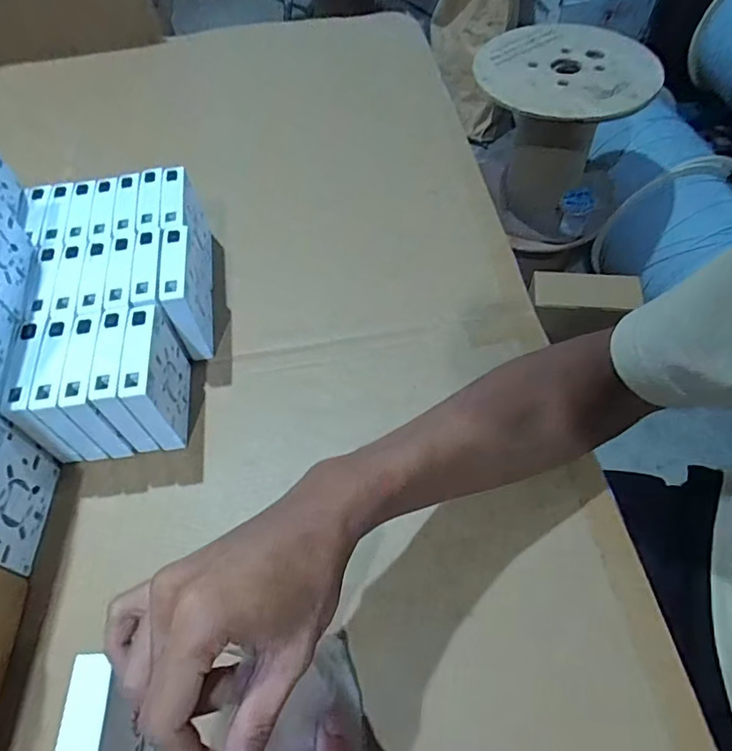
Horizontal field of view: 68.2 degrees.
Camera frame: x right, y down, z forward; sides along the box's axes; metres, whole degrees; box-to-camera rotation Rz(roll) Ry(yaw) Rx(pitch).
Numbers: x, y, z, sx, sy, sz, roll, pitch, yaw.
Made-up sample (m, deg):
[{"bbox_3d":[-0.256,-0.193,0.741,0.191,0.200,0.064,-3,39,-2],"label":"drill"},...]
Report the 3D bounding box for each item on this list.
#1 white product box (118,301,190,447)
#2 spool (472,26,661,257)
[{"bbox_3d":[-0.166,0.003,0.437,0.023,0.083,0.086,-8,56,-2],"label":"white product box"},{"bbox_3d":[0.418,-0.508,1.162,0.356,0.319,0.349,-1,56,2],"label":"spool"}]

